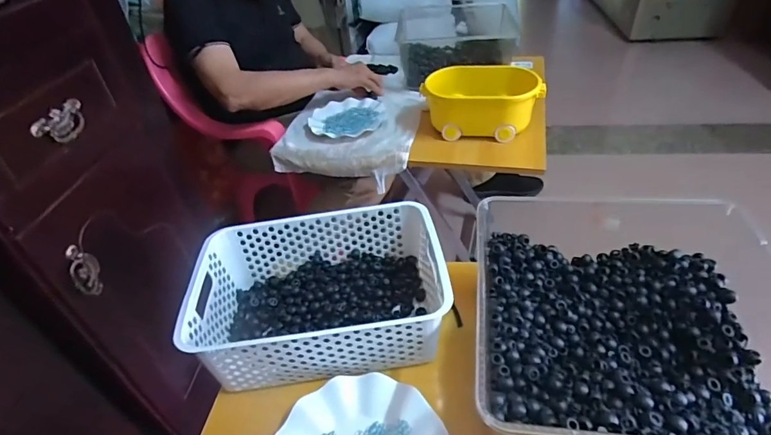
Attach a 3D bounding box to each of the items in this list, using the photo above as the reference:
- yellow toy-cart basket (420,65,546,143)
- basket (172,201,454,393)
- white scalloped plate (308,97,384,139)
[{"bbox_3d":[0.211,-0.262,0.974,0.249,0.103,0.171,3,40,12],"label":"yellow toy-cart basket"},{"bbox_3d":[-0.082,0.098,0.583,0.304,0.107,0.206,-7,39,0],"label":"basket"},{"bbox_3d":[-0.092,-0.234,1.058,0.176,0.020,0.176,-4,39,3],"label":"white scalloped plate"}]

